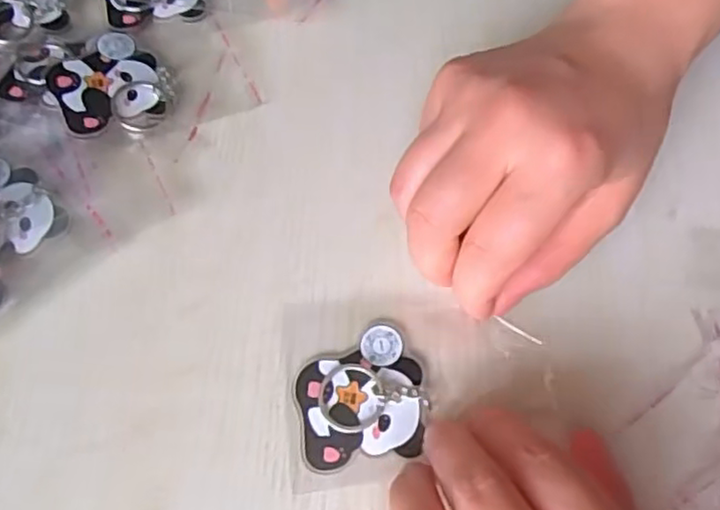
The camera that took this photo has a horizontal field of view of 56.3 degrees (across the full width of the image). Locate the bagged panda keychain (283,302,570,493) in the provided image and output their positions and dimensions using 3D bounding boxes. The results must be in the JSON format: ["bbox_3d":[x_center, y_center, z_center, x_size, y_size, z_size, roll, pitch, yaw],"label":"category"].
[{"bbox_3d":[0.021,0.048,0.254,0.098,0.010,0.067,-3,68,-3],"label":"bagged panda keychain"}]

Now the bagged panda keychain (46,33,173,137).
[{"bbox_3d":[-0.109,-0.073,0.295,0.047,0.007,0.050,0,68,0],"label":"bagged panda keychain"}]

